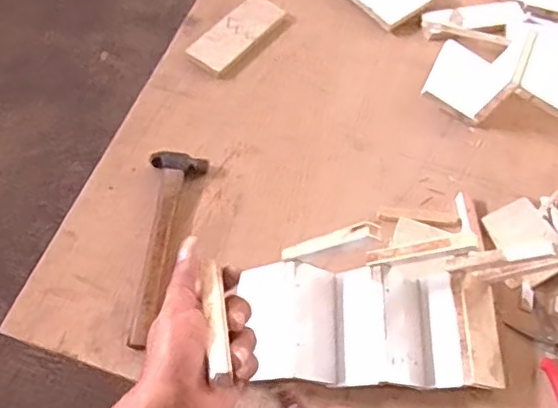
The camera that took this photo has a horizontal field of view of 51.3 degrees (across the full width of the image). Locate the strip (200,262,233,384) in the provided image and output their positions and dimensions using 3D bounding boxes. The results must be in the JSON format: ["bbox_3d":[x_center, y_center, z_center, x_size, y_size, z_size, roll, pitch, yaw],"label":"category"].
[{"bbox_3d":[-0.048,0.086,0.452,0.012,0.013,0.103,-6,48,-6],"label":"strip"}]

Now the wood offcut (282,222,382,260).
[{"bbox_3d":[0.061,0.050,0.726,0.146,0.029,0.017,-20,56,38],"label":"wood offcut"}]

